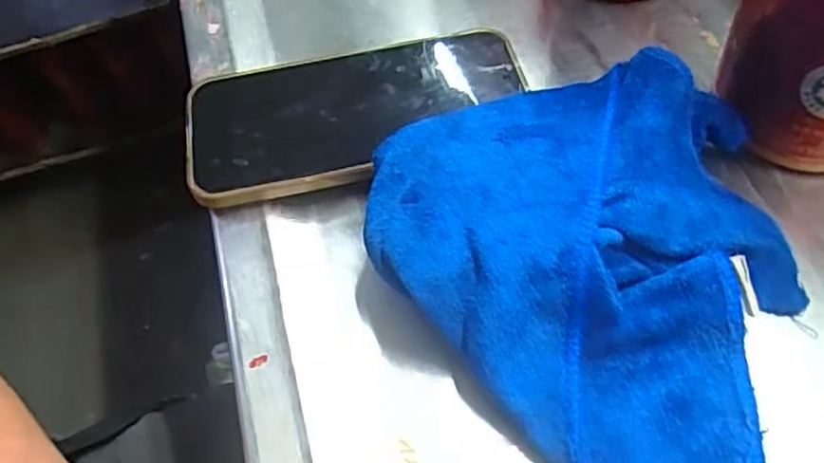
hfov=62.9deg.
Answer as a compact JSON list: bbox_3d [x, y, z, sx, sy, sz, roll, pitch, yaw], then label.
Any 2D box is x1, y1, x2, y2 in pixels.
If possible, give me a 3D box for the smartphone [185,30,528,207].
[{"bbox_3d":[-0.027,-0.059,0.318,0.155,0.010,0.080,-14,56,0],"label":"smartphone"}]

